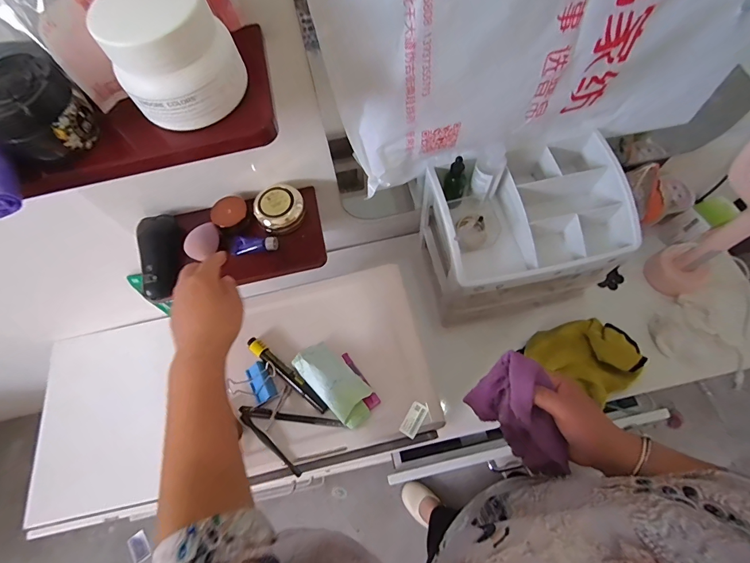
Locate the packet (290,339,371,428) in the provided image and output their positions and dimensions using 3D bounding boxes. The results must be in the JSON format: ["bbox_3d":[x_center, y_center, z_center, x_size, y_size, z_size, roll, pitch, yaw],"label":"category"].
[{"bbox_3d":[-0.050,0.122,0.460,0.113,0.031,0.050,41,75,19],"label":"packet"}]

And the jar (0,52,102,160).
[{"bbox_3d":[-0.258,-0.129,0.282,0.067,0.044,0.064,-1,66,3],"label":"jar"}]

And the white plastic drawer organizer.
[{"bbox_3d":[0.233,-0.080,0.623,0.270,0.210,0.207,-13,66,-2],"label":"white plastic drawer organizer"}]

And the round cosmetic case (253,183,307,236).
[{"bbox_3d":[-0.134,-0.102,0.531,0.068,0.034,0.056,-24,67,-7],"label":"round cosmetic case"}]

